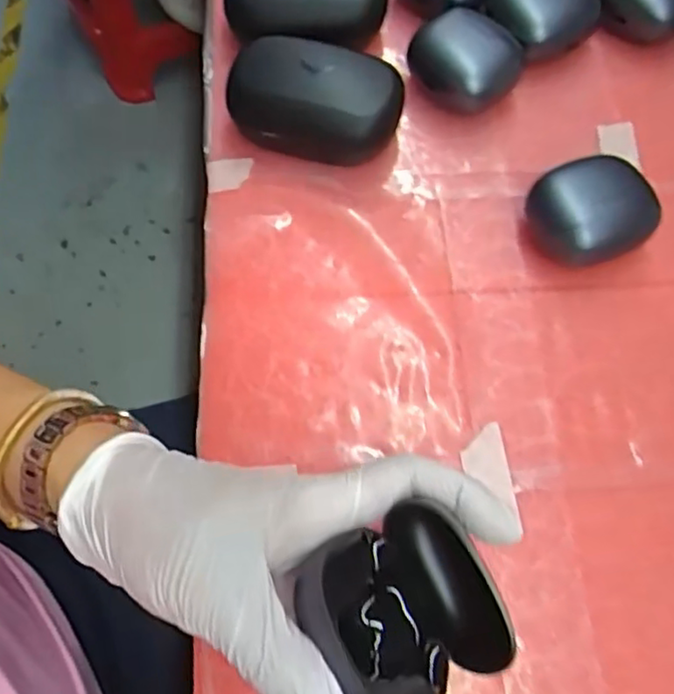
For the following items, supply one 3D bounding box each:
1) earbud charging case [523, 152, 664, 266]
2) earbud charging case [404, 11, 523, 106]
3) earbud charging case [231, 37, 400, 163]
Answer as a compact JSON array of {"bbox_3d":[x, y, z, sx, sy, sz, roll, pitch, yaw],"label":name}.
[{"bbox_3d":[0.120,-0.061,0.300,0.054,0.030,0.048,-26,71,-9],"label":"earbud charging case"},{"bbox_3d":[0.068,-0.149,0.333,0.049,0.031,0.043,40,74,15],"label":"earbud charging case"},{"bbox_3d":[-0.010,-0.123,0.321,0.084,0.037,0.052,14,70,6],"label":"earbud charging case"}]

